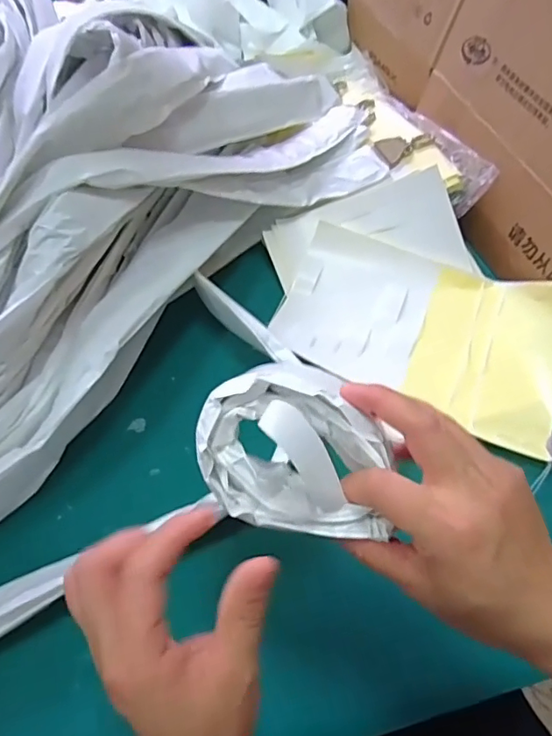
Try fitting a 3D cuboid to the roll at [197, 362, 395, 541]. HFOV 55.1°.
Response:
[{"bbox_3d":[0.012,0.042,0.256,0.109,0.038,0.083,9,95,10],"label":"roll"}]

